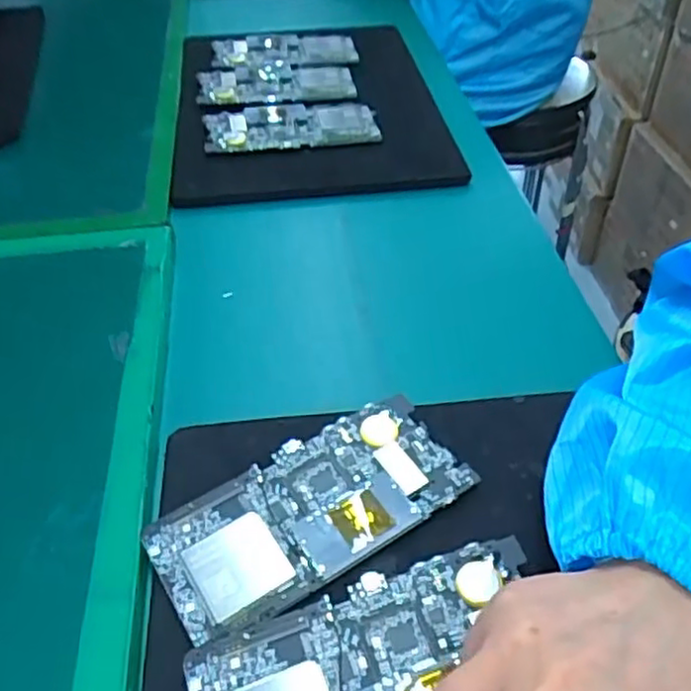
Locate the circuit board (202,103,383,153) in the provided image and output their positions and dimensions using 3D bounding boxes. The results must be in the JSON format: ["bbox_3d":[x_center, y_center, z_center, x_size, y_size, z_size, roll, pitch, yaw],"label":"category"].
[{"bbox_3d":[-0.049,-0.203,0.625,0.155,0.014,0.070,-6,44,-5],"label":"circuit board"}]

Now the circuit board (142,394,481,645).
[{"bbox_3d":[-0.017,0.079,0.340,0.153,0.006,0.072,-25,50,-21],"label":"circuit board"}]

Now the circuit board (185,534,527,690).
[{"bbox_3d":[0.014,0.134,0.284,0.150,0.006,0.073,-16,47,-13],"label":"circuit board"}]

